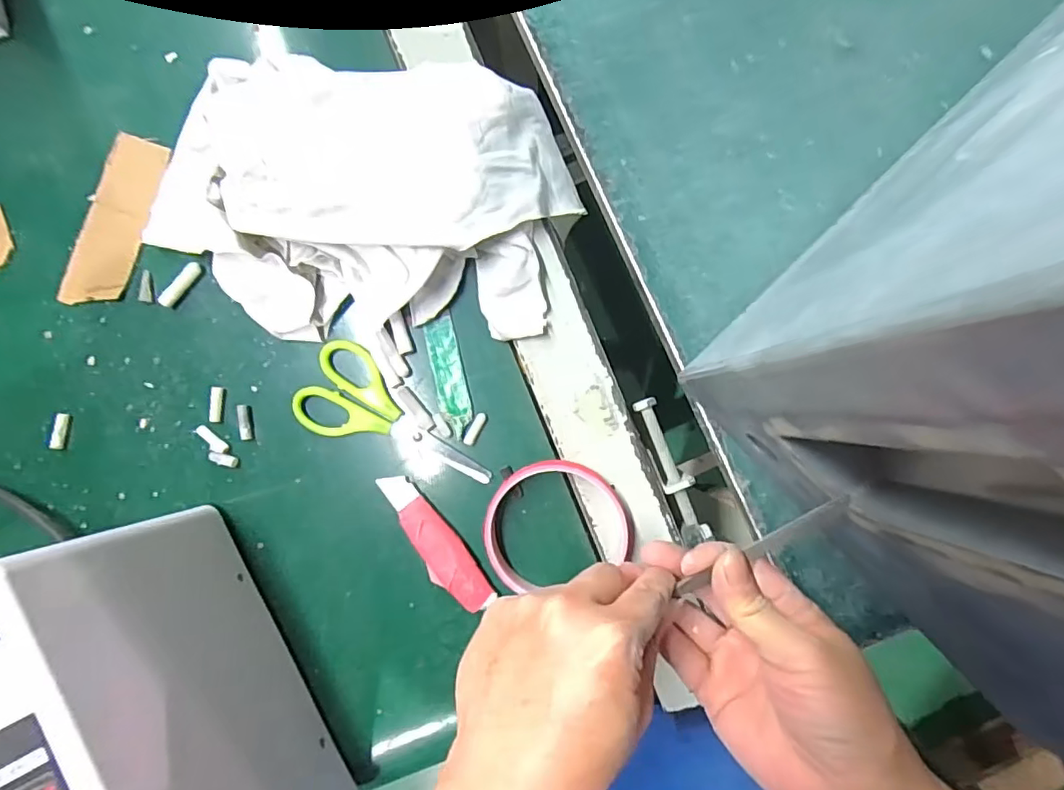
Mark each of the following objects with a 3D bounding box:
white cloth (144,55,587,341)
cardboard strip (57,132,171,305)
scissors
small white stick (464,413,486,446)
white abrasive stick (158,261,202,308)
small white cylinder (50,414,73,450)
[{"bbox_3d":[-0.107,-0.115,0.337,0.246,0.074,0.150,6,88,2],"label":"white cloth"},{"bbox_3d":[-0.271,-0.112,0.372,0.046,0.006,0.114,22,90,9],"label":"cardboard strip"},{"bbox_3d":[-0.084,0.019,0.360,0.129,0.004,0.058,29,88,2],"label":"scissors"},{"bbox_3d":[-0.036,0.022,0.358,0.007,0.004,0.021,27,88,2],"label":"small white stick"},{"bbox_3d":[-0.224,-0.070,0.365,0.008,0.008,0.035,42,89,3],"label":"white abrasive stick"},{"bbox_3d":[-0.304,0.024,0.368,0.007,0.006,0.024,10,88,2],"label":"small white cylinder"}]

